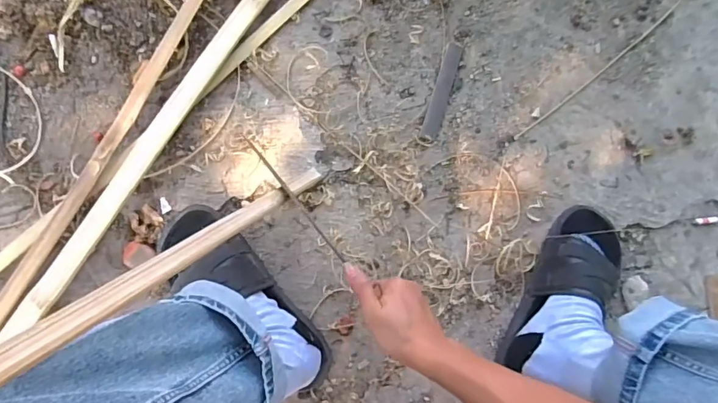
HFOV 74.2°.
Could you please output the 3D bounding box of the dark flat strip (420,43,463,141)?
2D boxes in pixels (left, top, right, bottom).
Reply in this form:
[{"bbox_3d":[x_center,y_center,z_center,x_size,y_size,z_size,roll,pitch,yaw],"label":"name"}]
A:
[{"bbox_3d":[0.123,-0.163,0.700,0.026,0.010,0.145,18,84,-3],"label":"dark flat strip"}]

